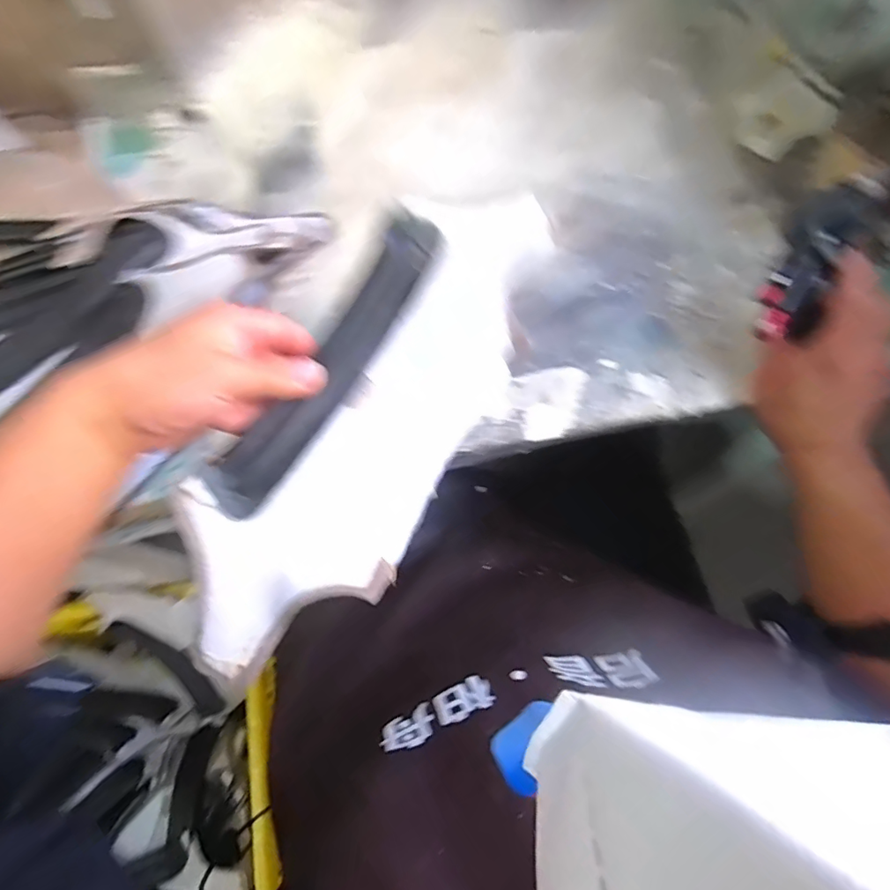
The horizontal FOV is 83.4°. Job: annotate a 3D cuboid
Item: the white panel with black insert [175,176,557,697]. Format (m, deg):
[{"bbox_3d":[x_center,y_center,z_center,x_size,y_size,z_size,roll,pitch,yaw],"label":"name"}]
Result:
[{"bbox_3d":[-0.040,-0.026,0.335,0.134,0.044,0.359,38,76,-23],"label":"white panel with black insert"}]

